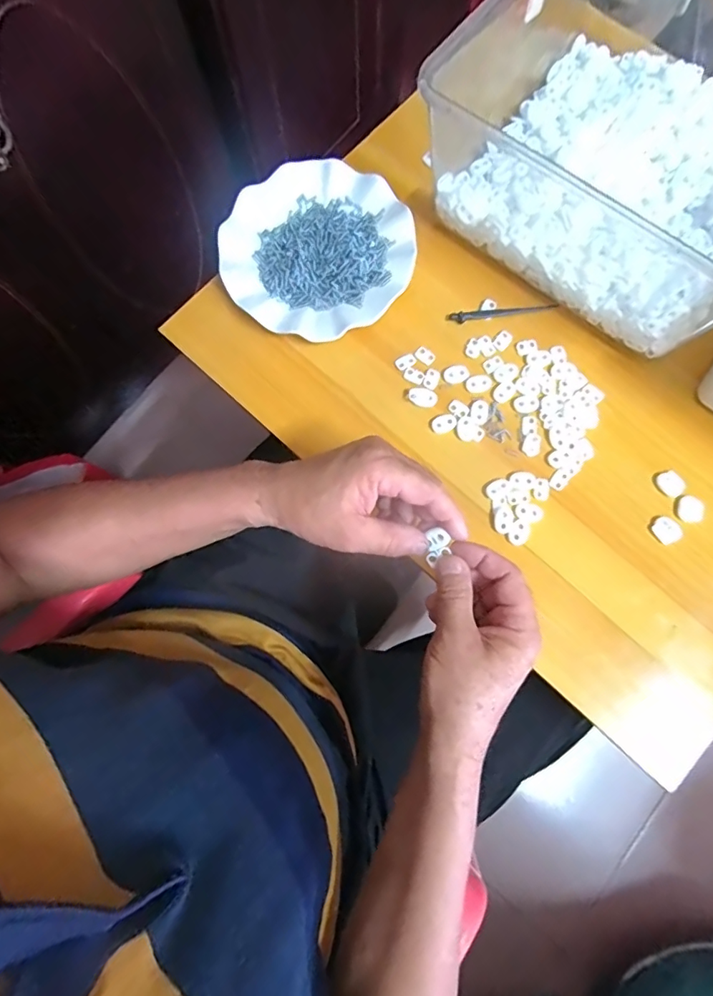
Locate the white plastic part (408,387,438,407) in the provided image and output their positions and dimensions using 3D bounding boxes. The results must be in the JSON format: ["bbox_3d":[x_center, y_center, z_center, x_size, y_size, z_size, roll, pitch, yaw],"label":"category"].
[{"bbox_3d":[0.061,-0.093,0.460,0.027,0.011,0.017,9,78,3],"label":"white plastic part"}]

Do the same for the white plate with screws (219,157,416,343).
[{"bbox_3d":[-0.036,-0.236,0.482,0.172,0.025,0.176,0,78,1],"label":"white plate with screws"}]

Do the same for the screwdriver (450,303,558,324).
[{"bbox_3d":[0.139,-0.177,0.475,0.103,0.004,0.010,-9,78,-1],"label":"screwdriver"}]

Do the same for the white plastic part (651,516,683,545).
[{"bbox_3d":[0.267,0.028,0.430,0.019,0.007,0.023,-33,79,-6],"label":"white plastic part"}]

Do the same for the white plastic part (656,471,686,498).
[{"bbox_3d":[0.275,-0.012,0.438,0.020,0.004,0.023,-28,79,-5],"label":"white plastic part"}]

